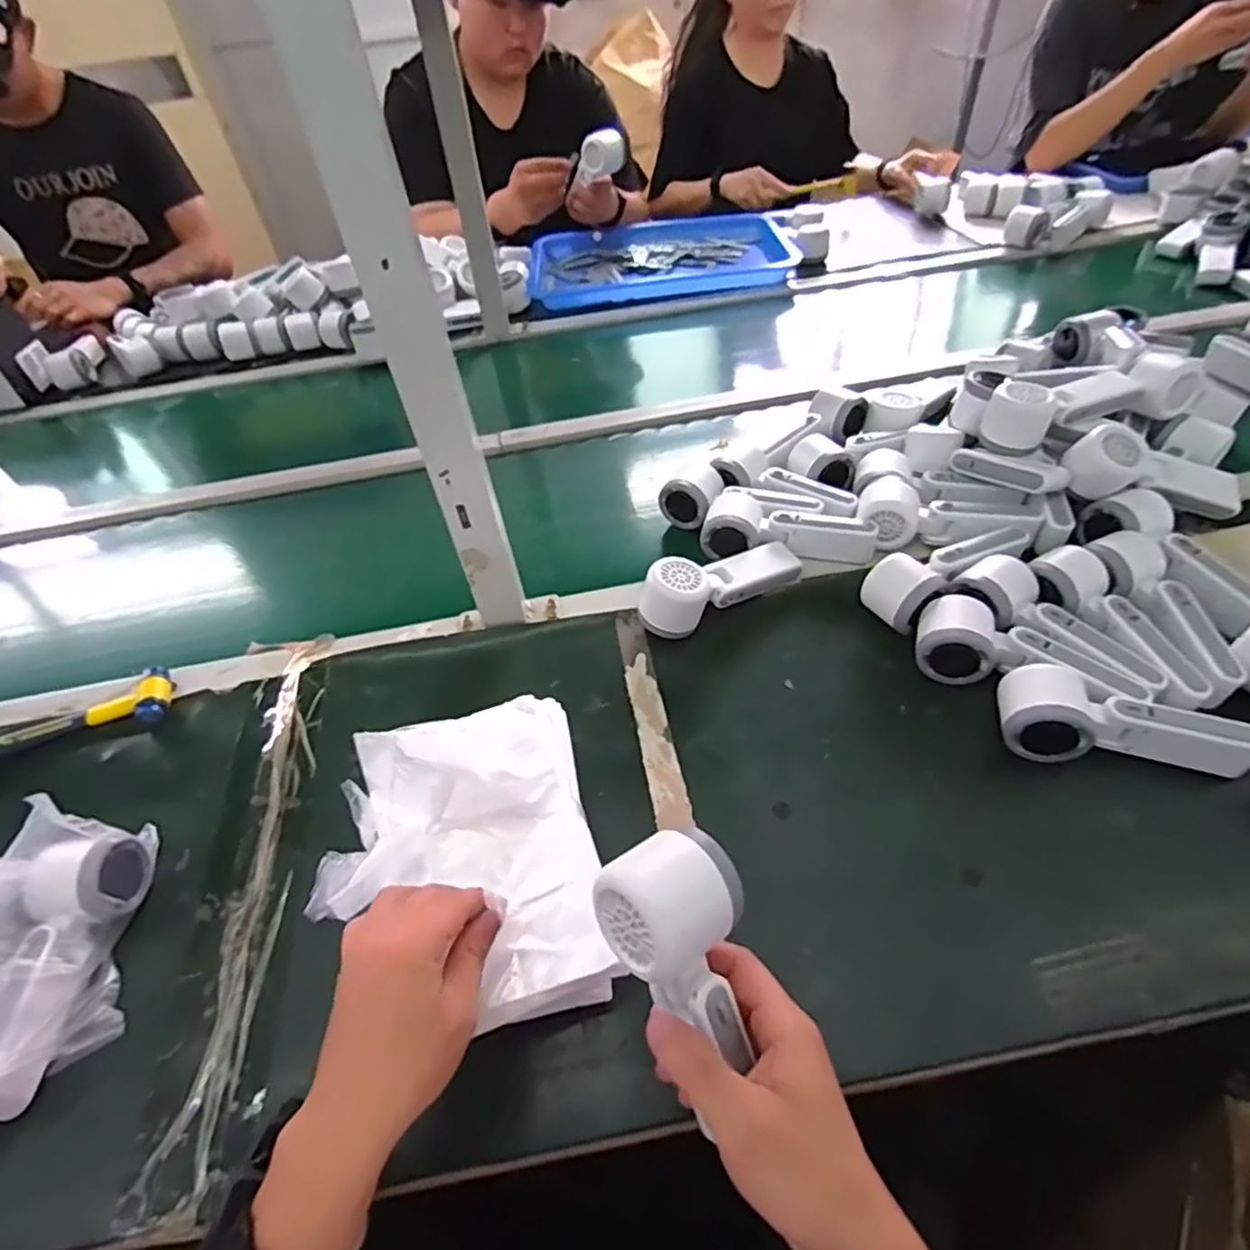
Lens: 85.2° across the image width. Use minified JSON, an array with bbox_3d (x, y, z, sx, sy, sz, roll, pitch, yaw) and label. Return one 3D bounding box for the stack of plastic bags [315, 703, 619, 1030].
[{"bbox_3d":[-0.110,0.145,0.452,0.174,0.069,0.215,-15,47,-7],"label":"stack of plastic bags"}]

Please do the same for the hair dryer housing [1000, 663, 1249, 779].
[{"bbox_3d":[0.369,0.074,0.506,0.165,0.048,0.057,6,48,12],"label":"hair dryer housing"}]

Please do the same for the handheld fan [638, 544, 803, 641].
[{"bbox_3d":[0.091,-0.045,0.641,0.168,0.059,0.050,-27,50,-17],"label":"handheld fan"}]

